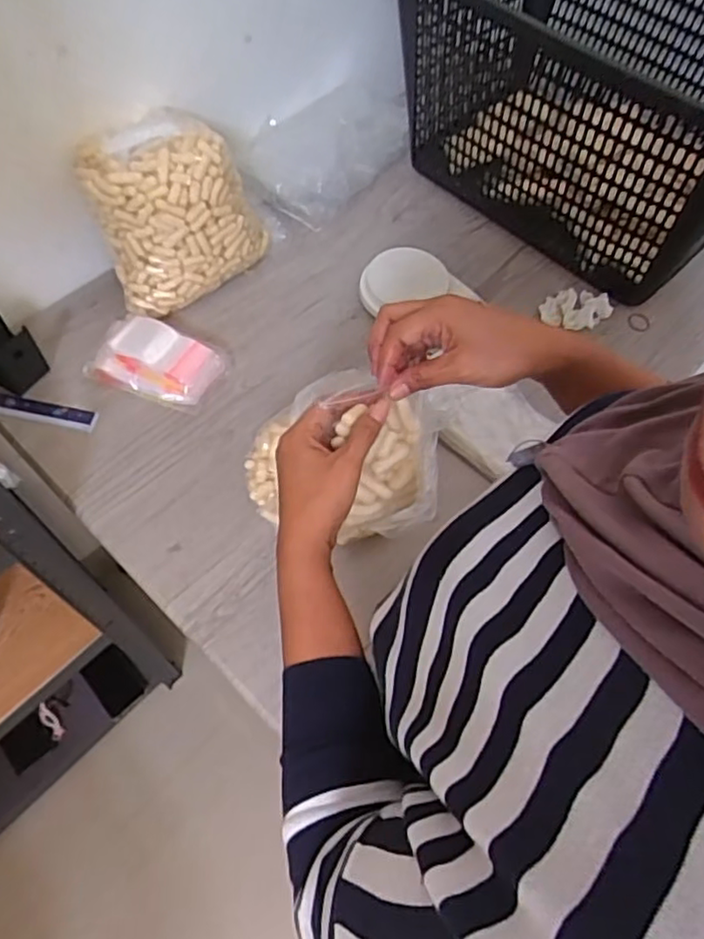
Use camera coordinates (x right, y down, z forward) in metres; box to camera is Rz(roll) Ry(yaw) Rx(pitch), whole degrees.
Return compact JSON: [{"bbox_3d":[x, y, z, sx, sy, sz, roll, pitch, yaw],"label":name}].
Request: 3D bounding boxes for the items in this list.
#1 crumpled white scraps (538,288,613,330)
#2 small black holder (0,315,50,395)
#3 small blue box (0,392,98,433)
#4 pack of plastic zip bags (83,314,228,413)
[{"bbox_3d":[0.314,-0.224,0.895,0.098,0.018,0.055,4,62,-2],"label":"crumpled white scraps"},{"bbox_3d":[-0.422,-0.144,0.781,0.071,0.077,0.065,27,64,10],"label":"small black holder"},{"bbox_3d":[-0.388,-0.074,0.789,0.148,0.010,0.030,10,62,2],"label":"small blue box"},{"bbox_3d":[-0.243,-0.137,0.810,0.158,0.037,0.099,18,62,6],"label":"pack of plastic zip bags"}]

